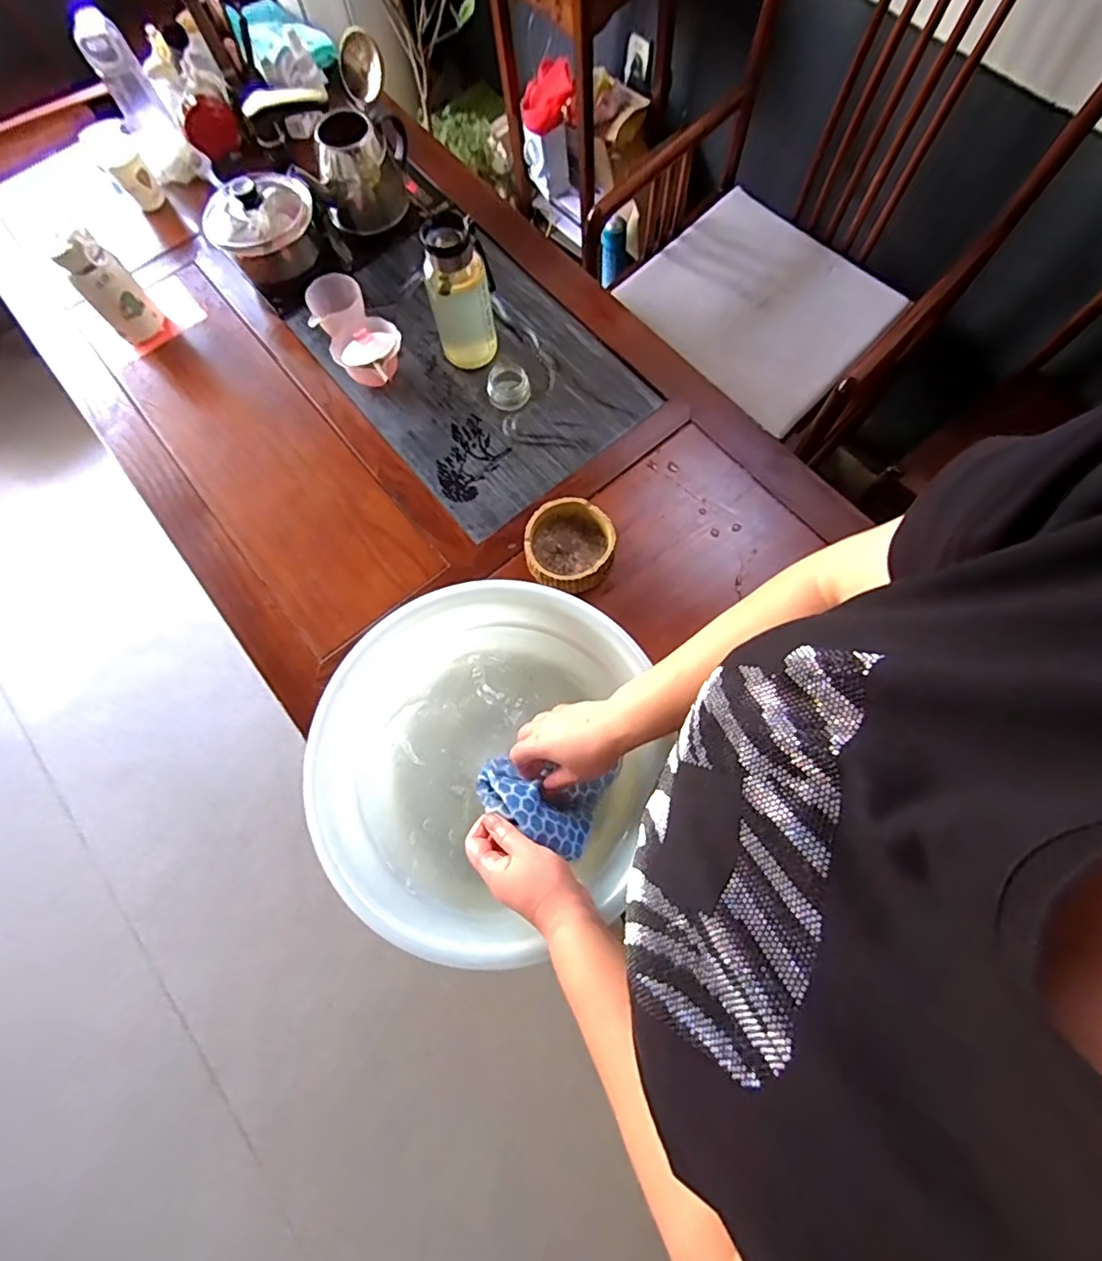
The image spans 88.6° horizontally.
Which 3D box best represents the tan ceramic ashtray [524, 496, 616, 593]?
[{"bbox_3d":[0.026,-0.114,0.776,0.120,0.052,0.129,-5,73,1],"label":"tan ceramic ashtray"}]

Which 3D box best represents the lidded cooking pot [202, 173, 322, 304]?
[{"bbox_3d":[-0.453,-0.647,0.889,0.163,0.118,0.145,-34,74,-8],"label":"lidded cooking pot"}]

